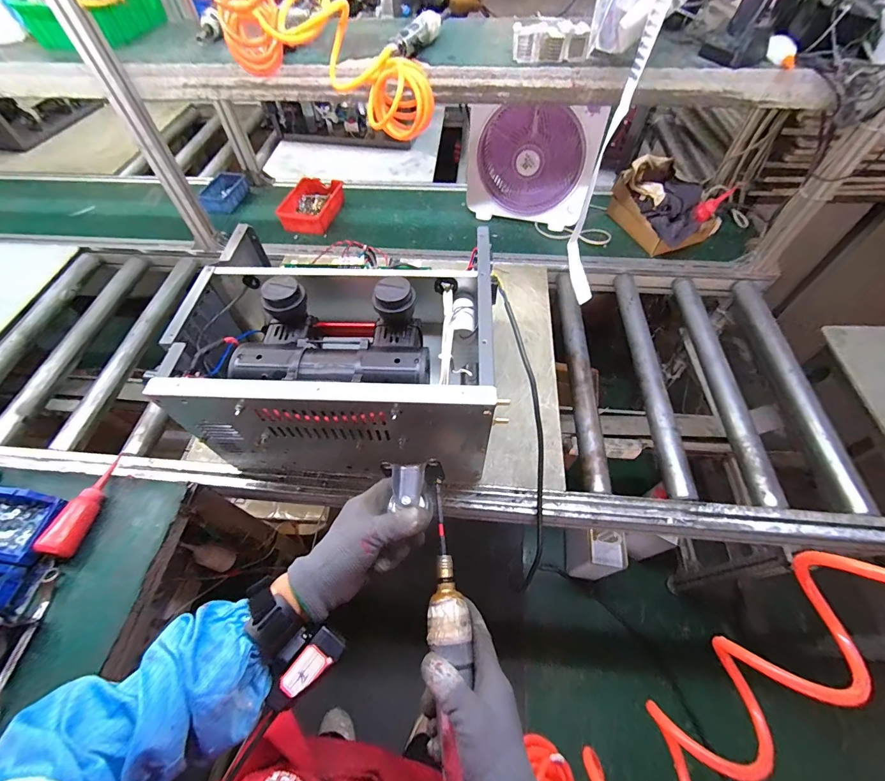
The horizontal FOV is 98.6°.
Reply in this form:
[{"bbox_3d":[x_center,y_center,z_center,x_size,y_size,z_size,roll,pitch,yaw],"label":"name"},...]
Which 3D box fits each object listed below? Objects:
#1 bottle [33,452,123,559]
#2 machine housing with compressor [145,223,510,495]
[{"bbox_3d":[-0.587,0.185,0.630,0.045,0.040,0.169,6,57,5],"label":"bottle"},{"bbox_3d":[-0.160,-0.060,0.668,0.469,0.278,0.384,-1,57,1],"label":"machine housing with compressor"}]

